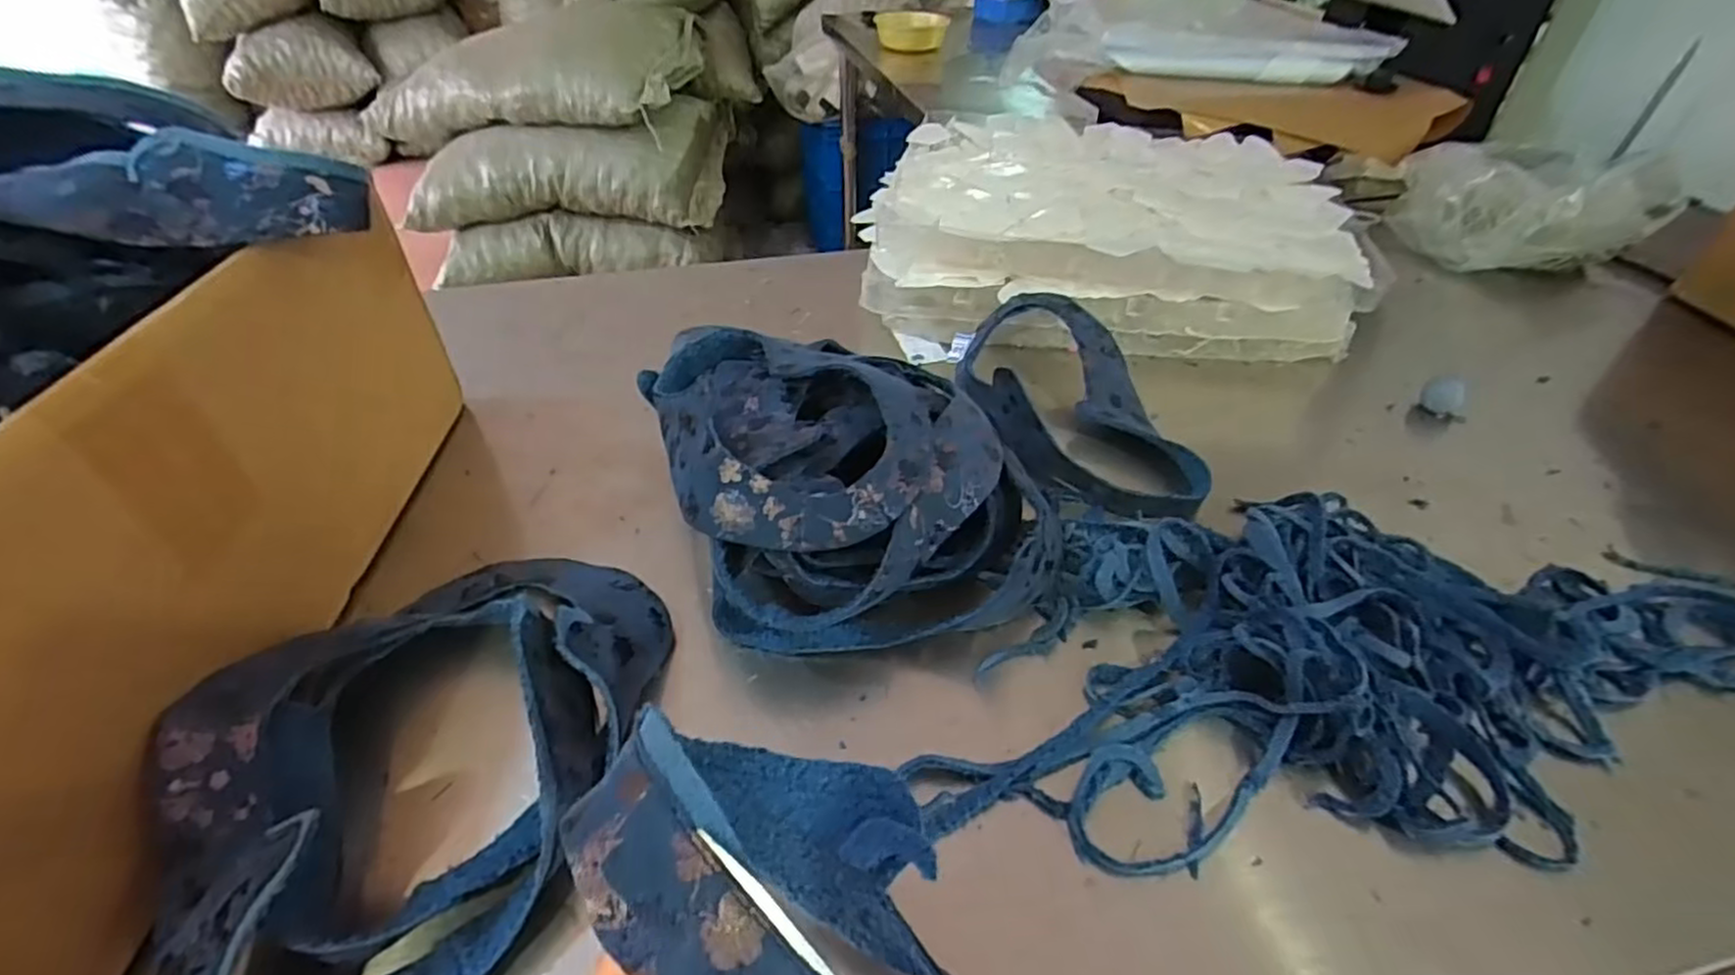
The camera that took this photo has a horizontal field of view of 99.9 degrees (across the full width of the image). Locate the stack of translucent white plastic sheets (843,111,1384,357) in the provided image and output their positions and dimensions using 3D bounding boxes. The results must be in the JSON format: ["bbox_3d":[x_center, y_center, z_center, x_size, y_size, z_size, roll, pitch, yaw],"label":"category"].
[{"bbox_3d":[0.253,-0.291,0.800,0.458,0.099,0.403,6,42,6],"label":"stack of translucent white plastic sheets"}]

